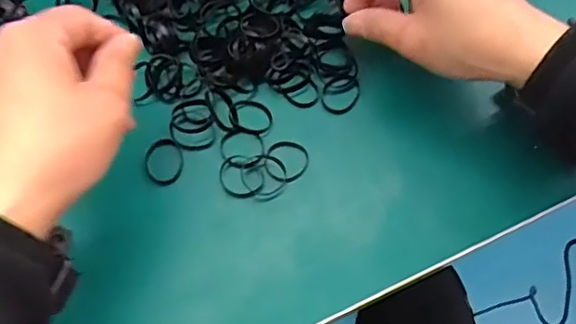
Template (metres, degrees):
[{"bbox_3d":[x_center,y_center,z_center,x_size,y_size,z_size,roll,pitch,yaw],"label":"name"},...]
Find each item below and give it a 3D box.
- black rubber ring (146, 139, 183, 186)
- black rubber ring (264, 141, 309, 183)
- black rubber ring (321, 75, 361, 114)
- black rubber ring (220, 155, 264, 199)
[{"bbox_3d":[-0.076,0.000,0.377,0.024,0.004,0.029,-17,81,-11],"label":"black rubber ring"},{"bbox_3d":[0.000,-0.001,0.377,0.027,0.004,0.027,0,67,-1],"label":"black rubber ring"},{"bbox_3d":[0.034,-0.044,0.395,0.023,0.005,0.026,19,68,7],"label":"black rubber ring"},{"bbox_3d":[-0.028,0.009,0.375,0.025,0.007,0.027,0,67,-1],"label":"black rubber ring"}]

